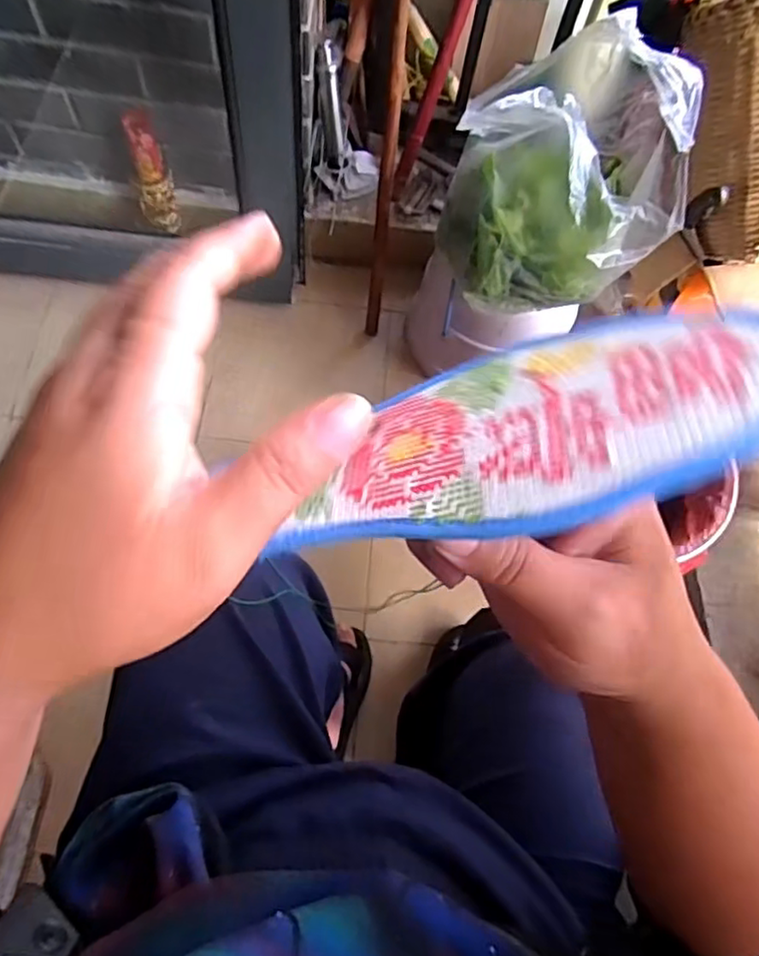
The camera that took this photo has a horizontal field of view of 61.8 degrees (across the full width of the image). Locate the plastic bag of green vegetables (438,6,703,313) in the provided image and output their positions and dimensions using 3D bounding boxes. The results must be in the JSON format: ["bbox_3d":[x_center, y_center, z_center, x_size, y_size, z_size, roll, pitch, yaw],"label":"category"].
[{"bbox_3d":[0.236,-0.413,0.833,0.259,0.238,0.273,11,66,-1],"label":"plastic bag of green vegetables"}]

